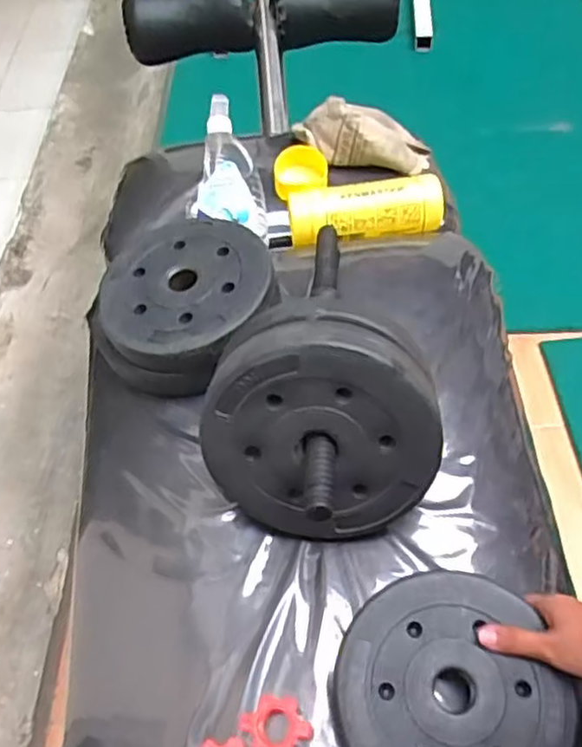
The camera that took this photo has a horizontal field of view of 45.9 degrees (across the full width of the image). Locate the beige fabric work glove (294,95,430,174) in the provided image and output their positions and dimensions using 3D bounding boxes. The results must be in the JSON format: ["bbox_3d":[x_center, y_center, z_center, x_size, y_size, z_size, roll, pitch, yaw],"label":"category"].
[{"bbox_3d":[0.093,-0.308,0.892,0.185,0.070,0.079,17,57,1],"label":"beige fabric work glove"}]

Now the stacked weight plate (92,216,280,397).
[{"bbox_3d":[-0.102,-0.076,0.703,0.170,0.068,0.181,-2,54,3],"label":"stacked weight plate"}]

